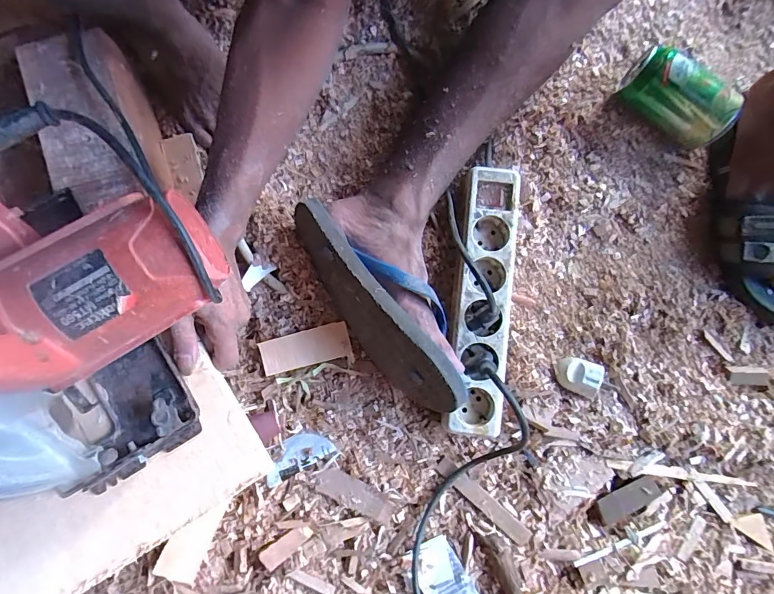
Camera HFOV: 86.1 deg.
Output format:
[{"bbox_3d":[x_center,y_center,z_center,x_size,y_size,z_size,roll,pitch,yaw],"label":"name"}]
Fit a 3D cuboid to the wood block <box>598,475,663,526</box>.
[{"bbox_3d":[0.252,0.211,0.432,0.065,0.009,0.025,-27,82,-4],"label":"wood block"}]

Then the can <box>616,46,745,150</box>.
[{"bbox_3d":[0.328,-0.224,0.470,0.117,0.071,0.055,33,83,5],"label":"can"}]

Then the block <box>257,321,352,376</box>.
[{"bbox_3d":[-0.087,0.054,0.440,0.093,0.009,0.037,-15,81,-2],"label":"block"}]

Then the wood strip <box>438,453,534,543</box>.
[{"bbox_3d":[0.101,0.215,0.436,0.114,0.005,0.018,41,84,6],"label":"wood strip"}]

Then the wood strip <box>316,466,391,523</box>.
[{"bbox_3d":[-0.035,0.204,0.430,0.082,0.004,0.030,24,88,8],"label":"wood strip"}]

